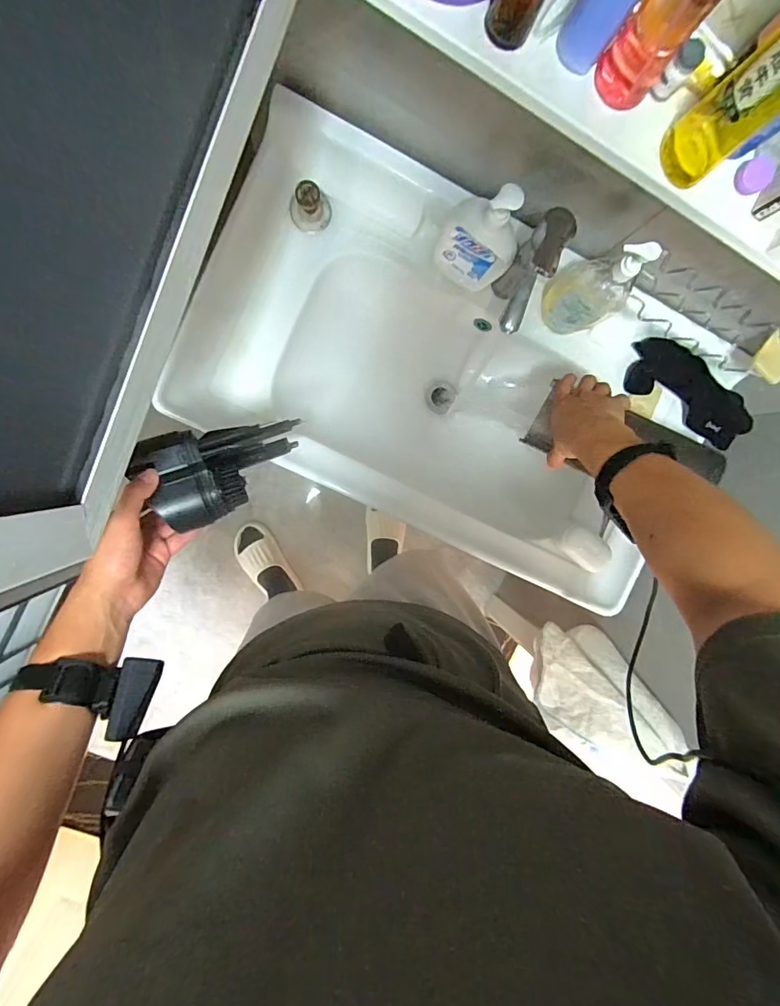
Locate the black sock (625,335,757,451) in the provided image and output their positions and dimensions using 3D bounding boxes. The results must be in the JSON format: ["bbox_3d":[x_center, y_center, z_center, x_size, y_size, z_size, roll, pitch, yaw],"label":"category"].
[{"bbox_3d":[0.476,-0.178,0.747,0.214,0.064,0.091,43,90,6],"label":"black sock"}]

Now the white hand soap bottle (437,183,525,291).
[{"bbox_3d":[0.132,-0.376,0.648,0.108,0.204,0.069,32,92,-8],"label":"white hand soap bottle"}]

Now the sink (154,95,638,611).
[{"bbox_3d":[0.088,-0.202,0.793,0.763,0.212,0.465,25,92,-8],"label":"sink"}]

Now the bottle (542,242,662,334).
[{"bbox_3d":[0.286,-0.299,0.645,0.056,0.226,0.092,-33,98,-2],"label":"bottle"}]

